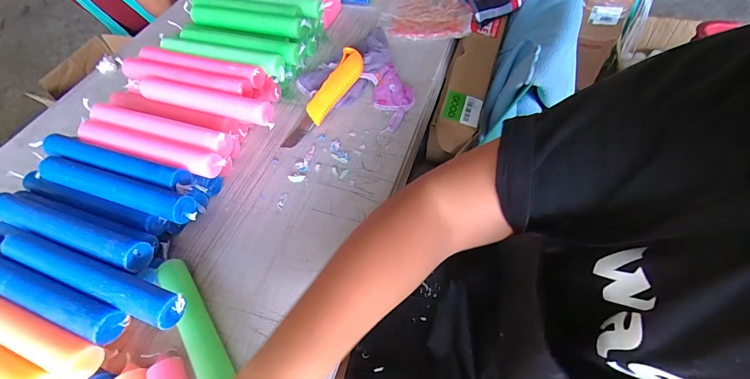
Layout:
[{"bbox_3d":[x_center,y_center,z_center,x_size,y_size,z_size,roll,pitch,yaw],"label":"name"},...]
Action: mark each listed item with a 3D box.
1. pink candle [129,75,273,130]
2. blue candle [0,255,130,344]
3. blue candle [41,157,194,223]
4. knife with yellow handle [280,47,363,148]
[{"bbox_3d":[-0.223,-0.116,0.451,0.207,0.022,0.025,15,58,14],"label":"pink candle"},{"bbox_3d":[-0.311,0.088,0.319,0.200,0.021,0.028,15,58,14],"label":"blue candle"},{"bbox_3d":[-0.285,-0.004,0.381,0.203,0.024,0.028,15,58,14],"label":"blue candle"},{"bbox_3d":[-0.072,-0.129,0.498,0.039,0.023,0.172,29,77,22],"label":"knife with yellow handle"}]

